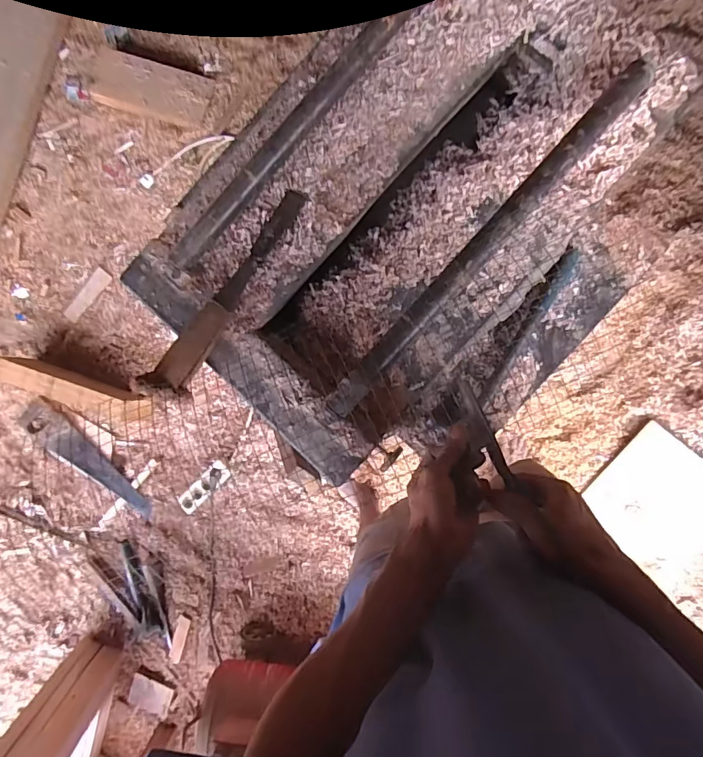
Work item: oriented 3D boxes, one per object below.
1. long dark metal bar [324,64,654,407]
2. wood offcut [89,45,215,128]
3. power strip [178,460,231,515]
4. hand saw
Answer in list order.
[{"bbox_3d":[0.148,-0.151,0.515,0.032,0.035,0.493,42,92,5],"label":"long dark metal bar"},{"bbox_3d":[-0.639,-0.913,1.445,0.434,0.039,0.162,22,90,6],"label":"wood offcut"},{"bbox_3d":[-0.438,0.326,1.377,0.203,0.044,0.067,-43,85,6],"label":"power strip"},{"bbox_3d":[-0.834,0.247,1.448,0.530,0.038,0.134,32,94,7],"label":"hand saw"}]

